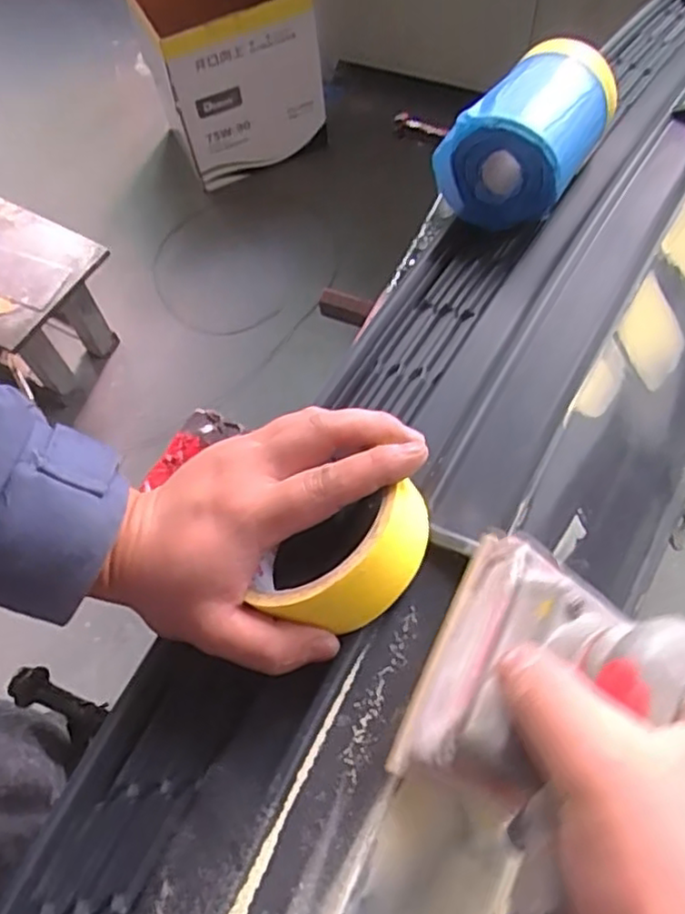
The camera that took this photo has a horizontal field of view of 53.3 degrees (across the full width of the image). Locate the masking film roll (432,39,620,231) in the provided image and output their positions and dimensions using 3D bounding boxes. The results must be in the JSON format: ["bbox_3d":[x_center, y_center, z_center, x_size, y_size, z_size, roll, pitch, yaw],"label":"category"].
[{"bbox_3d":[0.115,-0.199,0.416,0.073,0.064,0.102,32,70,18],"label":"masking film roll"}]

